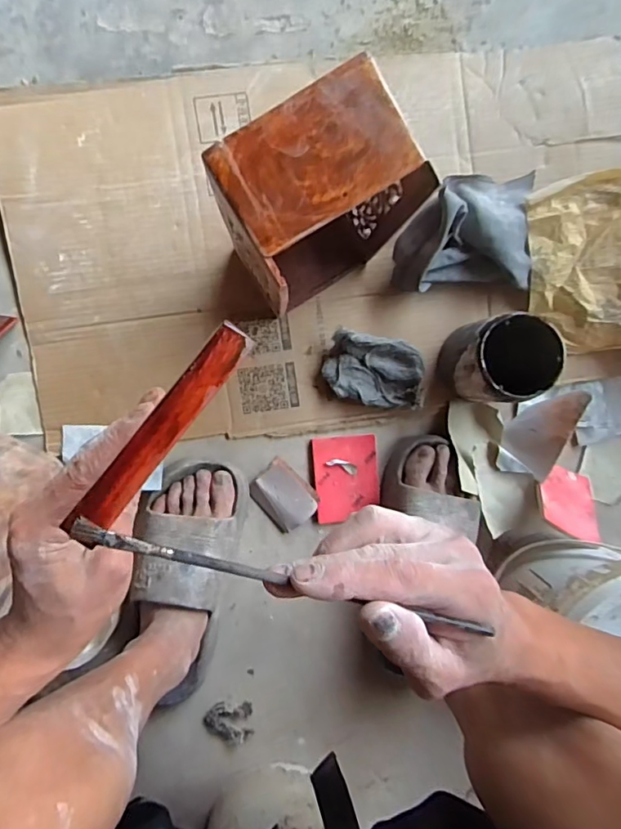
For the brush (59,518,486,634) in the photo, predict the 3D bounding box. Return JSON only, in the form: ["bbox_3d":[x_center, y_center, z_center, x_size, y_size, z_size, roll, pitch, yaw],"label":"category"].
[{"bbox_3d":[-0.009,0.077,0.240,0.195,0.006,0.006,17,94,-10],"label":"brush"}]

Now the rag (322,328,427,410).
[{"bbox_3d":[0.074,-0.048,0.590,0.113,0.032,0.074,10,94,-7],"label":"rag"}]

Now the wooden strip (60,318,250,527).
[{"bbox_3d":[-0.064,0.004,0.243,0.019,0.004,0.110,36,75,-8],"label":"wooden strip"}]

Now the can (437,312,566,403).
[{"bbox_3d":[0.197,-0.059,0.546,0.087,0.115,0.083,-1,96,-6],"label":"can"}]

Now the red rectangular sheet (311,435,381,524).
[{"bbox_3d":[0.043,0.075,0.612,0.074,0.007,0.097,-5,96,-5],"label":"red rectangular sheet"}]

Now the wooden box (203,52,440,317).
[{"bbox_3d":[-0.004,-0.166,0.455,0.121,0.269,0.092,-32,98,-2],"label":"wooden box"}]

